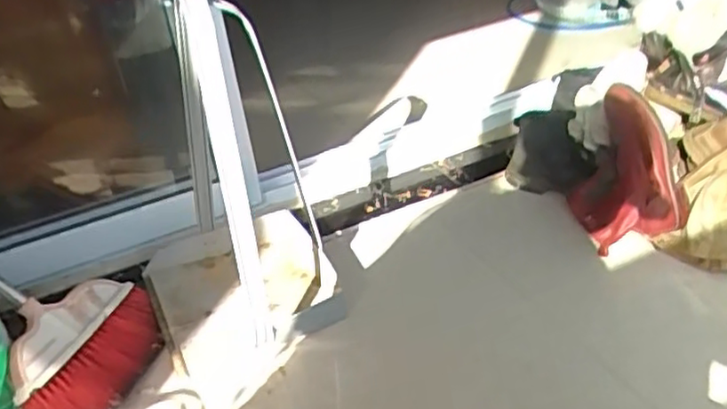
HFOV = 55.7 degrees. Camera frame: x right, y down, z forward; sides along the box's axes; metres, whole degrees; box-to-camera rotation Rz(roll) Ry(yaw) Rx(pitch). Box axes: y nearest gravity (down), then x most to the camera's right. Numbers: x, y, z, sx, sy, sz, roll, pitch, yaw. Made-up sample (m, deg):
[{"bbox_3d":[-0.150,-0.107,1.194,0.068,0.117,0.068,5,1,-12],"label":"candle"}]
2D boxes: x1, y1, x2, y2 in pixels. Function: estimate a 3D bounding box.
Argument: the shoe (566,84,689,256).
[{"bbox_3d":[0.437,-0.064,1.133,0.148,0.212,0.153,-10,33,-5],"label":"shoe"}]

